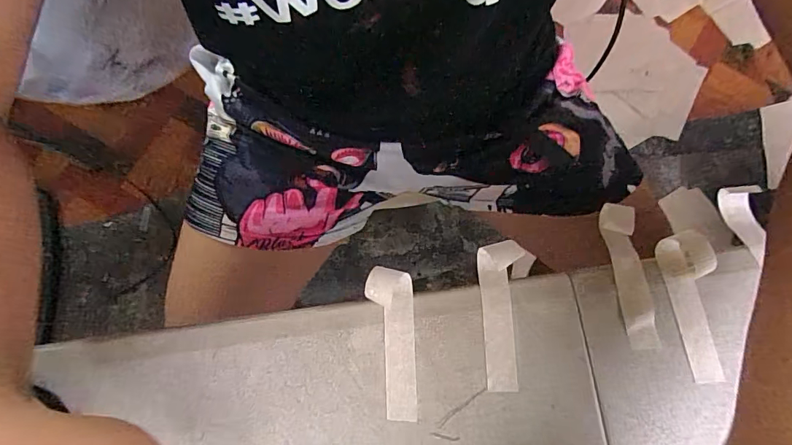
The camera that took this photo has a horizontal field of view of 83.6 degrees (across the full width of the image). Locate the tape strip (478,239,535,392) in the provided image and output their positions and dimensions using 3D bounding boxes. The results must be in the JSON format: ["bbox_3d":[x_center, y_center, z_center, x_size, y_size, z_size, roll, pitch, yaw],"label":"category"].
[{"bbox_3d":[0.066,0.055,0.262,0.026,0.027,0.086,-3,78,-1],"label":"tape strip"}]

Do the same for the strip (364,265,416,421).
[{"bbox_3d":[-0.002,0.072,0.263,0.027,0.016,0.087,-2,78,-1],"label":"strip"}]

